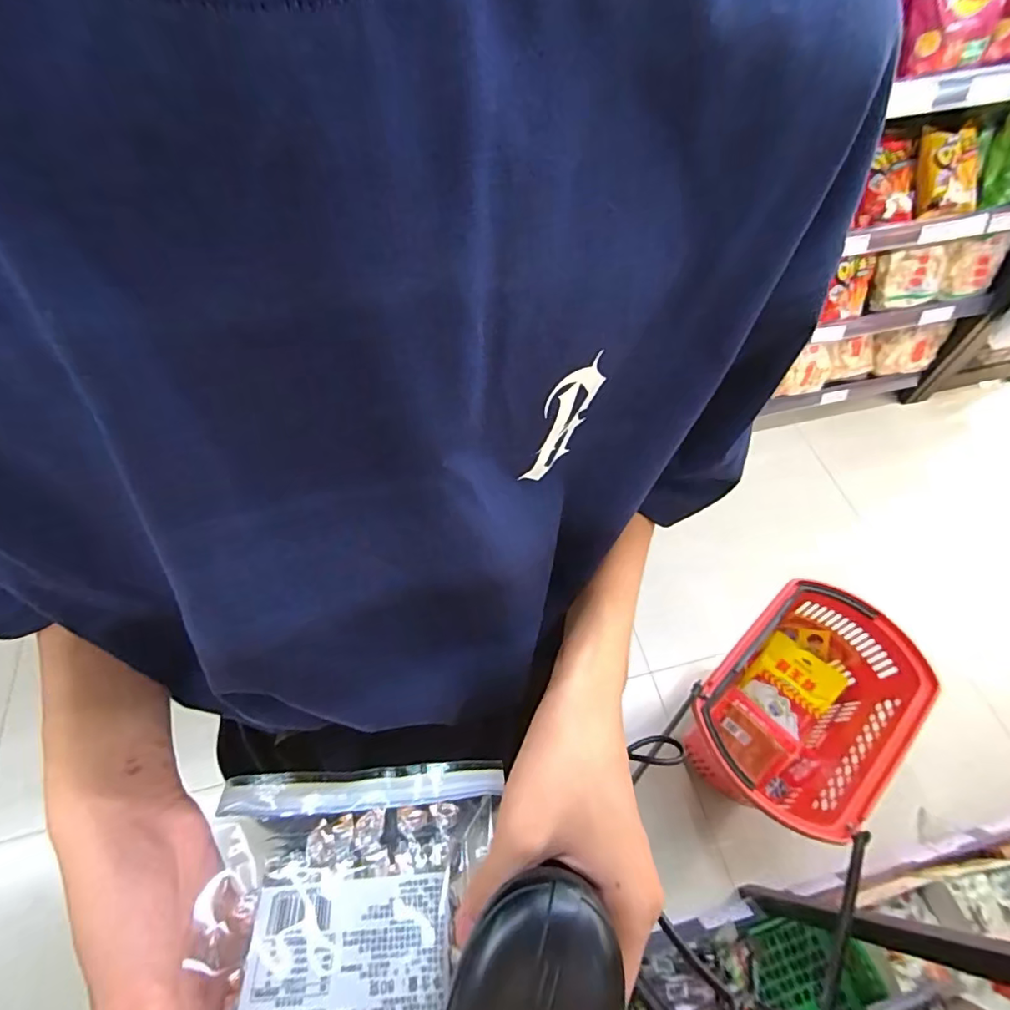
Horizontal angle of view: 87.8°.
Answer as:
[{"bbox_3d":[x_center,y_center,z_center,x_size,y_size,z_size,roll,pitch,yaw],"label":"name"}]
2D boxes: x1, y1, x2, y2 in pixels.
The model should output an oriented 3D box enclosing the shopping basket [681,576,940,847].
[{"bbox_3d":[0.595,0.423,1.101,0.471,0.260,0.309,-38,66,-20],"label":"shopping basket"}]

